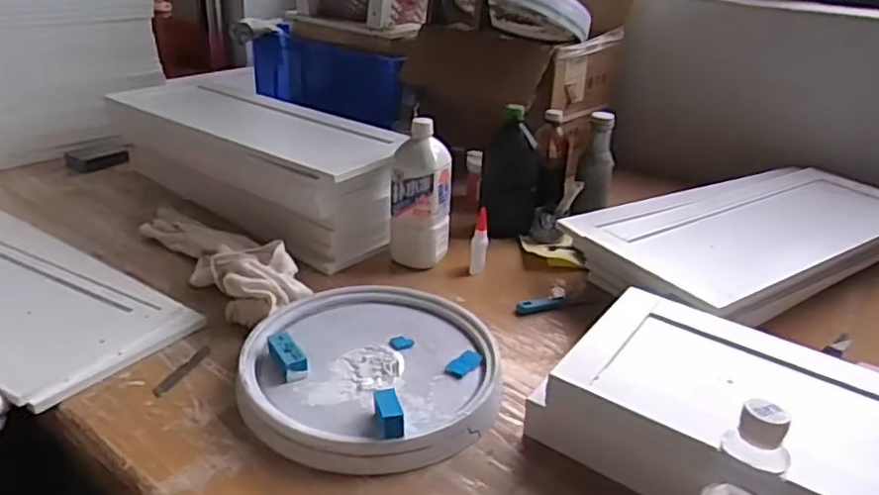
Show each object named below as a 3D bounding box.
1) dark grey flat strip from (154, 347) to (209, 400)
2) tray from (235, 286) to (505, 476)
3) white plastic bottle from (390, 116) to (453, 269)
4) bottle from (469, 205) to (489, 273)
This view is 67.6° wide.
[{"bbox_3d":[-0.302,0.145,0.774,0.013,0.006,0.099,11,27,15],"label":"dark grey flat strip"},{"bbox_3d":[-0.078,0.134,0.764,0.290,0.045,0.289,3,26,-1],"label":"tray"},{"bbox_3d":[-0.027,-0.080,1.026,0.076,0.215,0.074,16,29,25],"label":"white plastic bottle"},{"bbox_3d":[0.062,-0.010,1.019,0.026,0.100,0.023,6,26,5],"label":"bottle"}]

